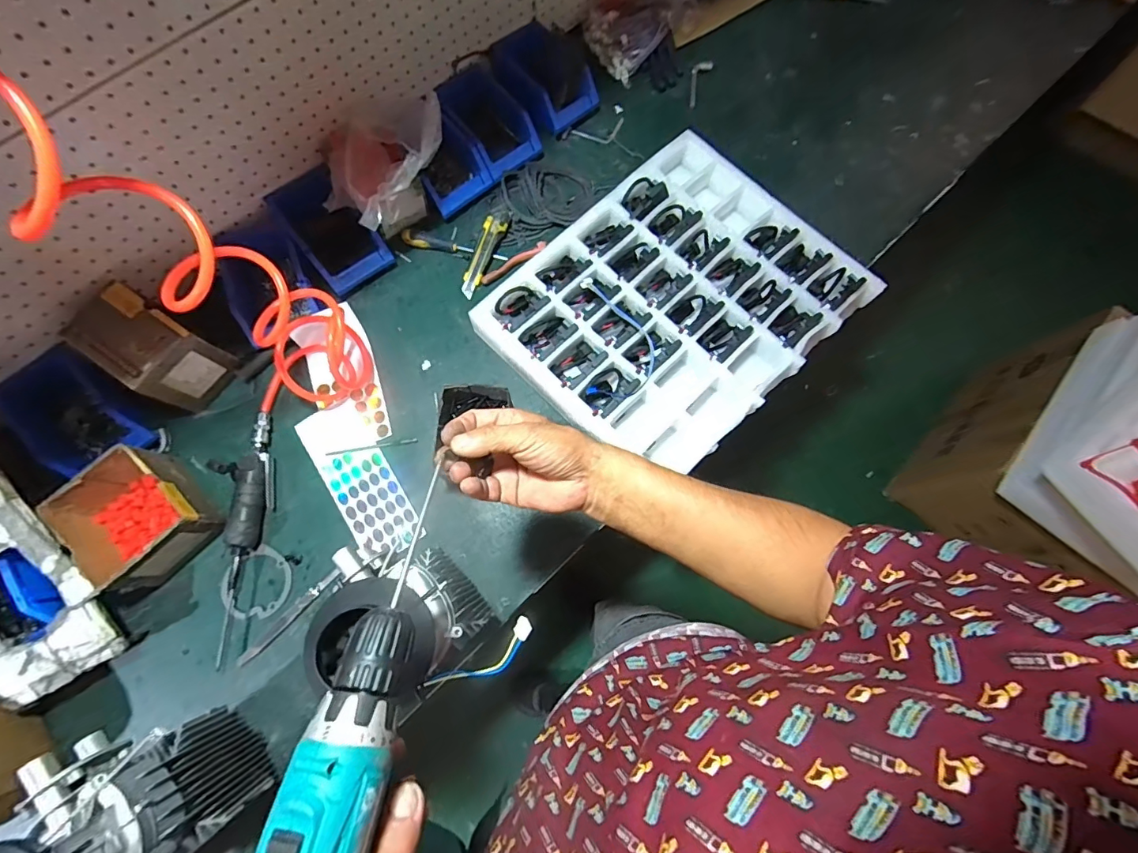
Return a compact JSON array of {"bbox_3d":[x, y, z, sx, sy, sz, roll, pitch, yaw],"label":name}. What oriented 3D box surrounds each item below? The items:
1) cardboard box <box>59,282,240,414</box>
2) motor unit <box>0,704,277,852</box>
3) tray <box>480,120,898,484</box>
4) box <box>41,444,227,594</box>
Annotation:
[{"bbox_3d":[-0.625,-0.115,0.722,0.154,0.124,0.107,33,77,7],"label":"cardboard box"},{"bbox_3d":[-0.455,0.390,0.487,0.094,0.303,0.156,-28,78,-9],"label":"motor unit"},{"bbox_3d":[0.175,-0.204,0.796,0.525,0.069,0.435,-44,81,-12],"label":"tray"},{"bbox_3d":[-0.606,0.126,0.675,0.135,0.090,0.170,-42,80,-11],"label":"box"}]

